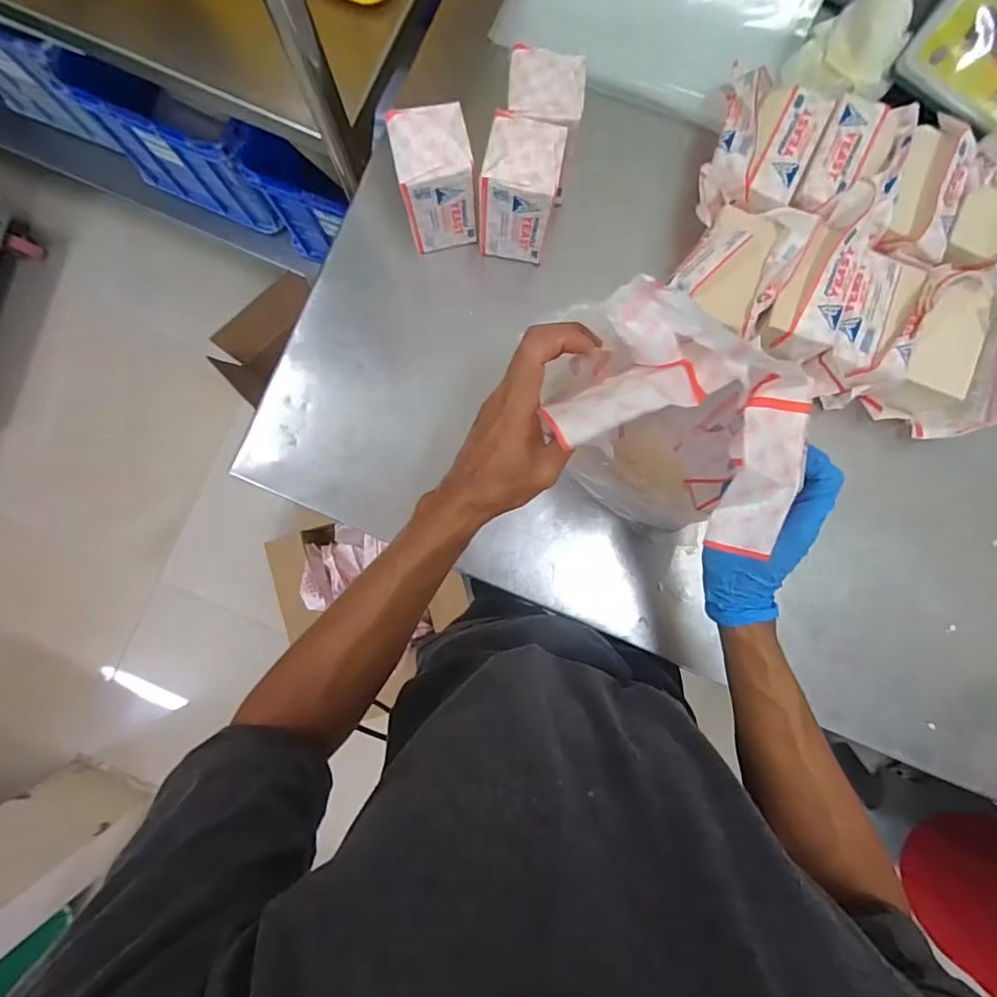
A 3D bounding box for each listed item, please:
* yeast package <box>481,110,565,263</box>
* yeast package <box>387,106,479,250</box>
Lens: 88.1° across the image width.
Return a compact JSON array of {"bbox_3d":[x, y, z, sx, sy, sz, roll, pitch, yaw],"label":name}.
[{"bbox_3d":[0.023,-0.295,0.507,0.072,0.127,0.075,14,87,0],"label":"yeast package"},{"bbox_3d":[-0.057,-0.305,0.505,0.072,0.126,0.071,-12,87,-1],"label":"yeast package"}]

